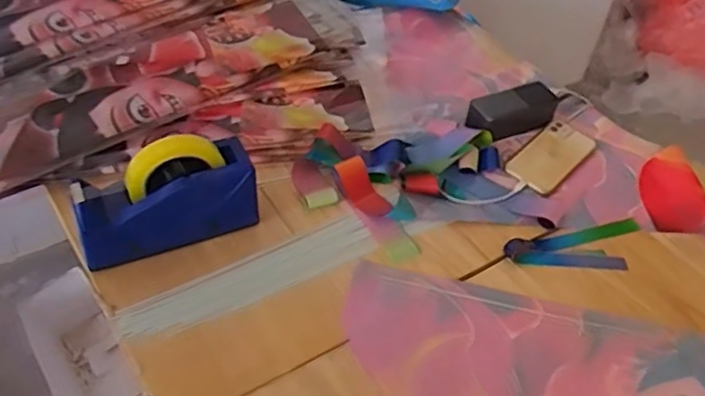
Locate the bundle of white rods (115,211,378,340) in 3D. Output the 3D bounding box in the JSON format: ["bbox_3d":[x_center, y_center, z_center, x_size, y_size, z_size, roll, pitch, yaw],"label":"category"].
[{"bbox_3d":[-0.115,0.093,0.784,0.312,0.007,0.066,-22,52,-24],"label":"bundle of white rods"}]

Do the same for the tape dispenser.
[{"bbox_3d":[-0.218,0.002,0.779,0.205,0.137,0.062,-19,50,-22],"label":"tape dispenser"}]

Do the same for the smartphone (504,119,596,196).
[{"bbox_3d":[0.290,-0.060,0.975,0.077,0.004,0.158,40,57,21],"label":"smartphone"}]

